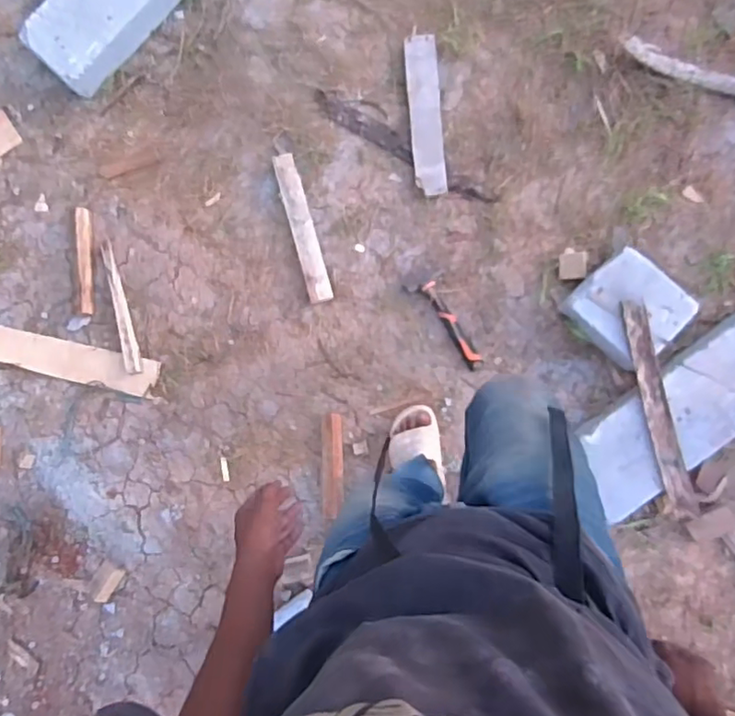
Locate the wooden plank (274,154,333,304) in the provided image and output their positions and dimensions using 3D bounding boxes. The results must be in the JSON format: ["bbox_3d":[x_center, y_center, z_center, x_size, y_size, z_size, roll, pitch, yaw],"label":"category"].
[{"bbox_3d":[-0.163,-0.325,1.497,0.062,0.040,0.387,-16,87,3],"label":"wooden plank"}]

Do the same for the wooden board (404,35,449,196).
[{"bbox_3d":[0.147,-0.609,1.508,0.081,0.028,0.394,-5,88,4],"label":"wooden board"}]

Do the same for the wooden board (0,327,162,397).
[{"bbox_3d":[-0.786,0.008,1.570,0.485,0.026,0.098,12,90,1],"label":"wooden board"}]

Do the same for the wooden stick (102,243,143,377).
[{"bbox_3d":[-0.636,-0.127,1.551,0.043,0.010,0.337,-13,89,0],"label":"wooden stick"}]

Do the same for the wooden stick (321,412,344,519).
[{"bbox_3d":[-0.086,0.270,1.495,0.053,0.026,0.259,-2,88,4],"label":"wooden stick"}]

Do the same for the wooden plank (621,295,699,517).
[{"bbox_3d":[0.641,0.114,1.323,0.060,0.035,0.491,-14,84,1],"label":"wooden plank"}]

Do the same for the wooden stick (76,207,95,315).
[{"bbox_3d":[-0.730,-0.250,1.556,0.038,0.024,0.271,-4,88,4],"label":"wooden stick"}]

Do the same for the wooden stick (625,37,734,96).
[{"bbox_3d":[0.781,-0.697,1.447,0.332,0.065,0.039,20,89,4],"label":"wooden stick"}]

